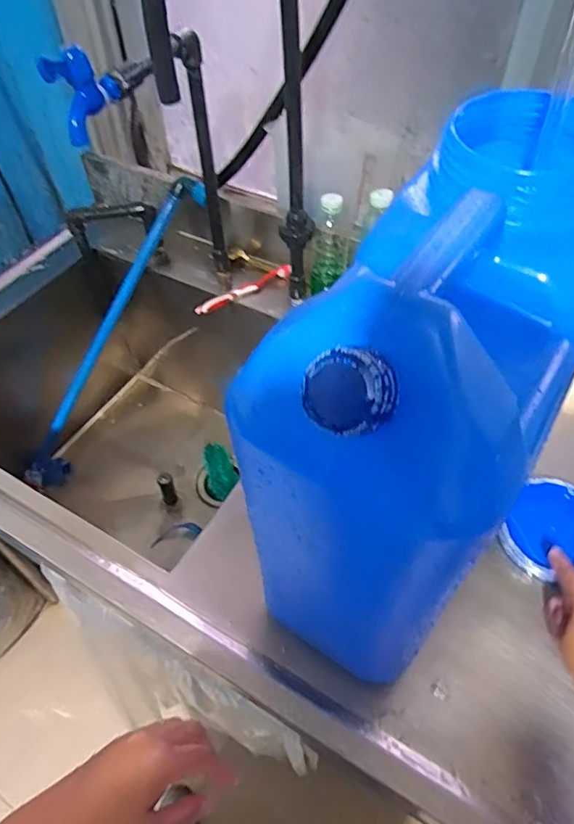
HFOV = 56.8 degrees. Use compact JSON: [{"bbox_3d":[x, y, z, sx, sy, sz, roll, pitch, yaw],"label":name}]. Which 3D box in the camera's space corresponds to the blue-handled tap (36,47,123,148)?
[{"bbox_3d":[-0.208,-0.331,0.549,0.024,0.075,0.088,24,55,19],"label":"blue-handled tap"}]

